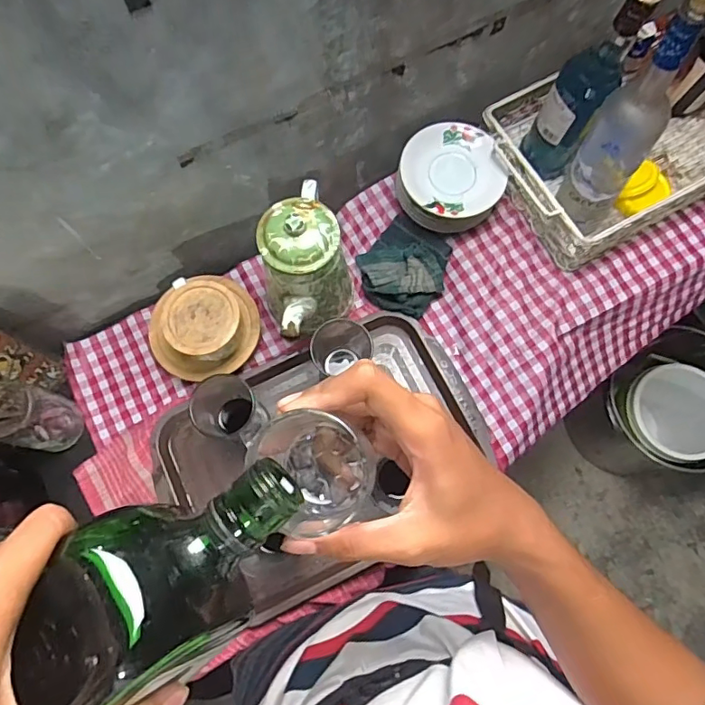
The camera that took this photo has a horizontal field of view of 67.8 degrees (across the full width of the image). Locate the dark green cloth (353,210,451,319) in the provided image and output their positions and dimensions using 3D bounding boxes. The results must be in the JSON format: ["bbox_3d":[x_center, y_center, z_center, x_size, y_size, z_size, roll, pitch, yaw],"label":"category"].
[{"bbox_3d":[0.078,-0.130,0.780,0.126,0.046,0.133,38,77,10],"label":"dark green cloth"}]

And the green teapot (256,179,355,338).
[{"bbox_3d":[-0.061,-0.102,0.691,0.101,0.207,0.214,-2,74,-1],"label":"green teapot"}]

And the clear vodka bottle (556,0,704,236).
[{"bbox_3d":[0.323,-0.265,0.602,0.080,0.342,0.073,31,76,9],"label":"clear vodka bottle"}]

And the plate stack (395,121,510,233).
[{"bbox_3d":[0.138,-0.246,0.772,0.138,0.080,0.147,-26,75,-7],"label":"plate stack"}]

